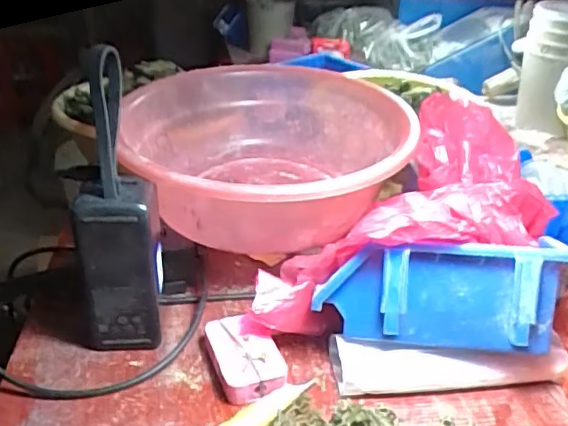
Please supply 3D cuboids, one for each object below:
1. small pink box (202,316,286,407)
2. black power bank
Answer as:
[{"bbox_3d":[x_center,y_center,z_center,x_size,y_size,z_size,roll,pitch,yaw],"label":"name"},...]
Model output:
[{"bbox_3d":[-0.030,0.108,0.432,0.046,0.019,0.074,-11,32,-18],"label":"small pink box"},{"bbox_3d":[-0.119,0.005,0.400,0.059,0.222,0.046,-9,31,-14],"label":"black power bank"}]

